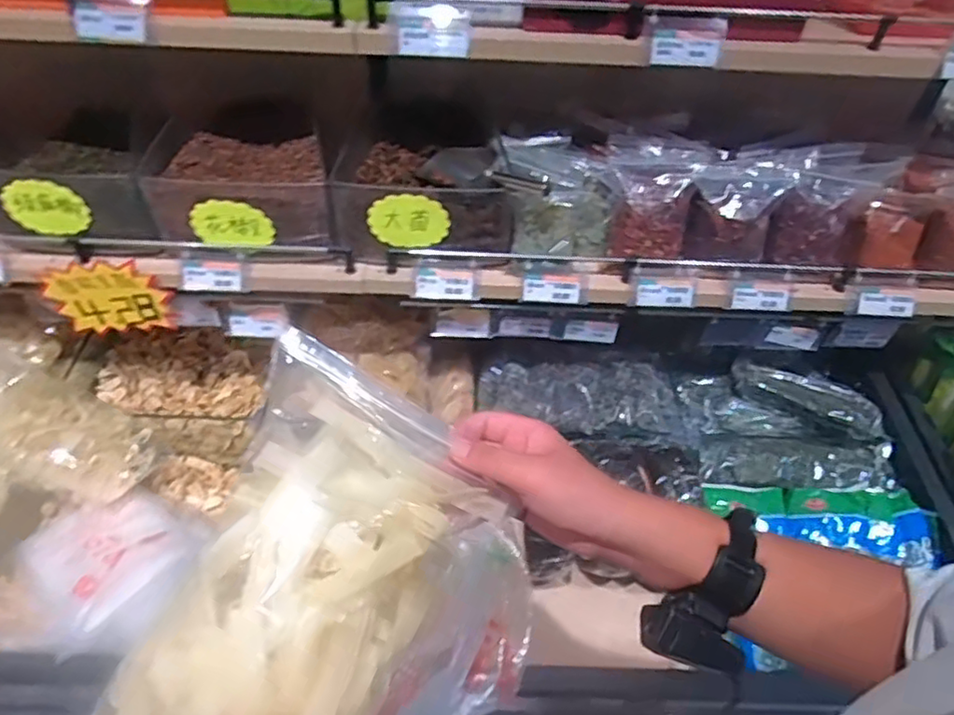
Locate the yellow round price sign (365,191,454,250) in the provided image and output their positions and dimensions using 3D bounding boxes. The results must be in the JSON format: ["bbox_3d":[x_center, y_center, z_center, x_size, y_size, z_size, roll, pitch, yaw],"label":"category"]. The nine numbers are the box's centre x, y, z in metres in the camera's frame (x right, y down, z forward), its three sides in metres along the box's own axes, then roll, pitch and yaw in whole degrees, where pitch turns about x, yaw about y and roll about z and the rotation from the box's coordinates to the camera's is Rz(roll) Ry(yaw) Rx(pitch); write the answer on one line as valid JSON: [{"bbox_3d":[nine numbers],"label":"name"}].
[{"bbox_3d":[-0.095,-0.190,0.892,0.112,0.081,0.008,3,43,-3],"label":"yellow round price sign"}]

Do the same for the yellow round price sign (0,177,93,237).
[{"bbox_3d":[-0.597,-0.208,0.882,0.118,0.084,0.011,0,46,-3],"label":"yellow round price sign"}]

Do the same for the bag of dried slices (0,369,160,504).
[{"bbox_3d":[-0.610,0.113,0.951,0.254,0.053,0.150,34,54,-24],"label":"bag of dried slices"}]

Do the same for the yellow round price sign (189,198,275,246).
[{"bbox_3d":[-0.344,-0.188,0.895,0.113,0.070,0.006,3,31,3],"label":"yellow round price sign"}]

